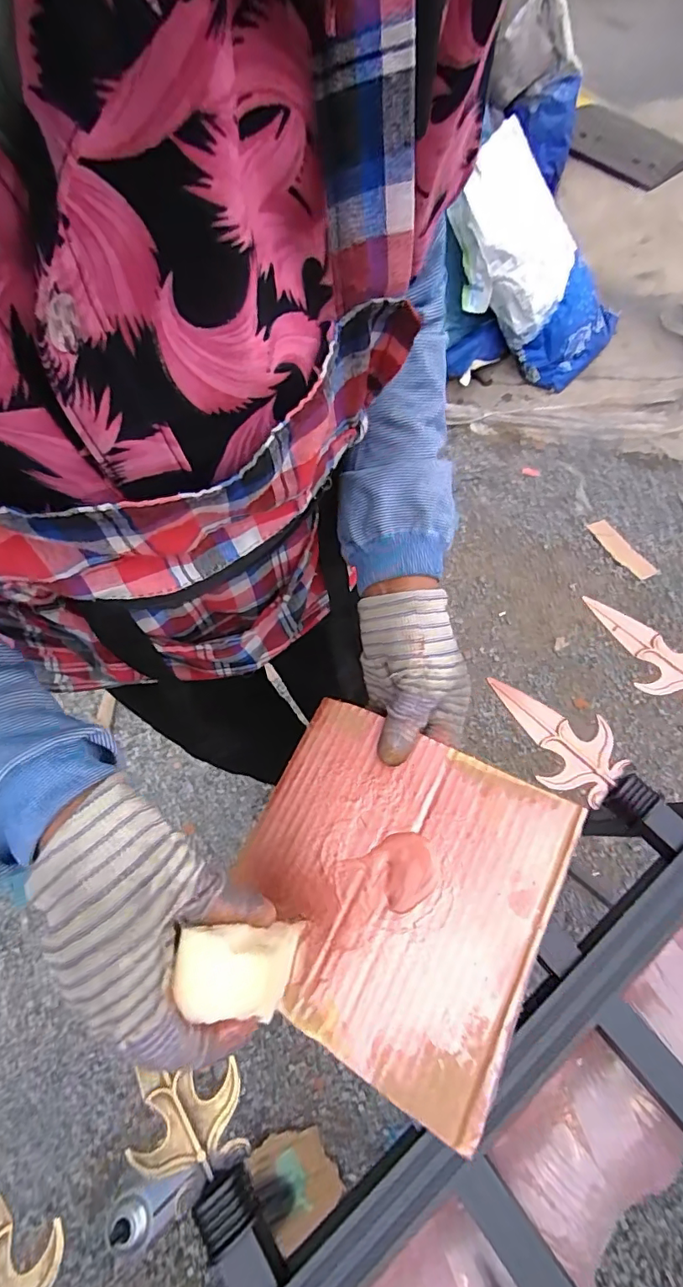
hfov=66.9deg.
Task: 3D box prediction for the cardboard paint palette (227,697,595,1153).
[{"bbox_3d":[0.025,0.142,0.309,0.177,0.004,0.176,22,74,22],"label":"cardboard paint palette"}]

